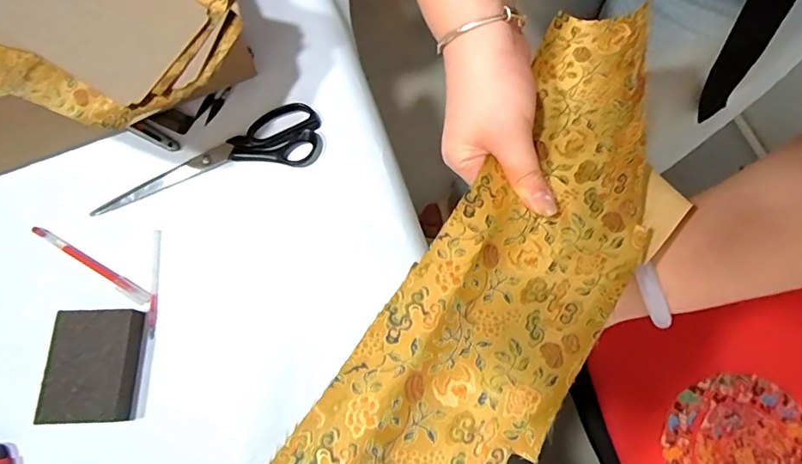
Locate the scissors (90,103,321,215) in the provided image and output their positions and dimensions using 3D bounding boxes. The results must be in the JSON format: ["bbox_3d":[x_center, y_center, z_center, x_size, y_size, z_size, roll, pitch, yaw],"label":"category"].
[{"bbox_3d":[-0.202,-0.078,0.513,0.238,0.008,0.069,-18,72,-6],"label":"scissors"}]

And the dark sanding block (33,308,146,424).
[{"bbox_3d":[-0.280,0.121,0.442,0.073,0.024,0.097,-2,71,0],"label":"dark sanding block"}]

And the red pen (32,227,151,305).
[{"bbox_3d":[-0.307,0.032,0.478,0.139,0.009,0.015,29,74,10],"label":"red pen"}]

